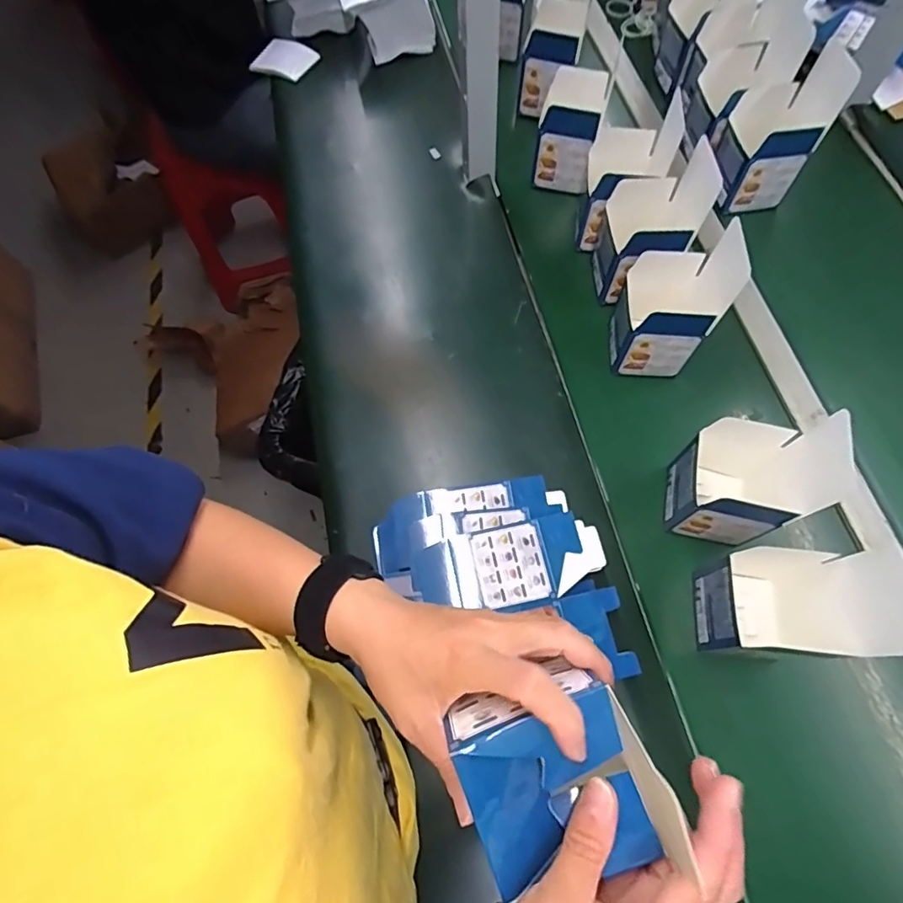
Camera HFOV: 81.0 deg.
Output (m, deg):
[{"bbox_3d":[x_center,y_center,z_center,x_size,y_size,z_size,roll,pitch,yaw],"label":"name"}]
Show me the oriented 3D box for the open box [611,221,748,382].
[{"bbox_3d":[0.246,-0.163,0.602,0.091,0.165,0.088,5,58,5],"label":"open box"}]

